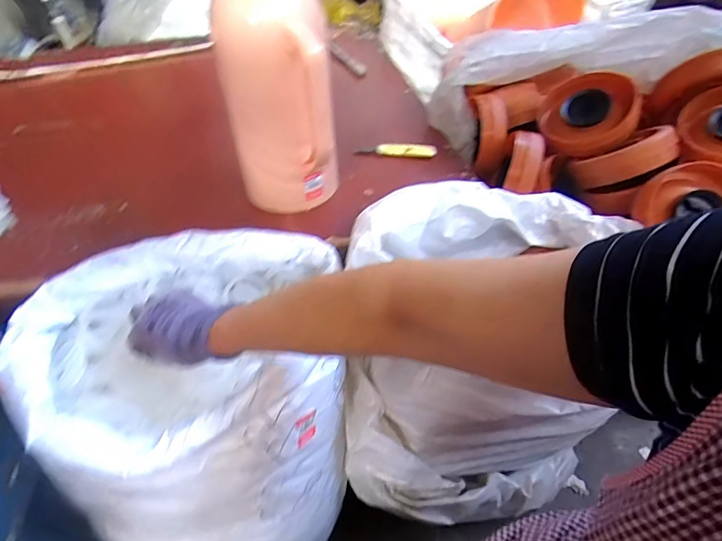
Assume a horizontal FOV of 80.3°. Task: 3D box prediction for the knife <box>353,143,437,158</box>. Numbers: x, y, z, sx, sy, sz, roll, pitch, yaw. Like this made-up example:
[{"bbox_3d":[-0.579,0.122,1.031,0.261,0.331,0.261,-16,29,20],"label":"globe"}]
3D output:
[{"bbox_3d":[0.062,-0.212,0.749,0.137,0.021,0.014,6,47,7],"label":"knife"}]

